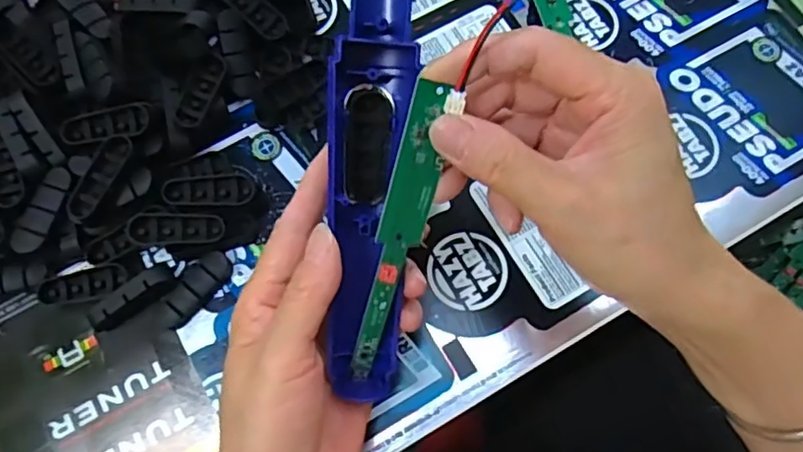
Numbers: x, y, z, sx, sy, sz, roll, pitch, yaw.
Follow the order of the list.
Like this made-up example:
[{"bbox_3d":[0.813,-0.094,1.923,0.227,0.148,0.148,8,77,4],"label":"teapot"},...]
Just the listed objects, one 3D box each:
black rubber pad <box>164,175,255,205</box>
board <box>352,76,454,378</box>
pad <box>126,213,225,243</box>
[{"bbox_3d":[-0.104,-0.020,0.334,0.047,0.006,0.016,0,82,0],"label":"black rubber pad"},{"bbox_3d":[-0.002,0.008,0.255,0.018,0.009,0.133,16,115,3],"label":"board"},{"bbox_3d":[-0.118,0.001,0.325,0.048,0.006,0.015,0,80,-6],"label":"pad"}]

